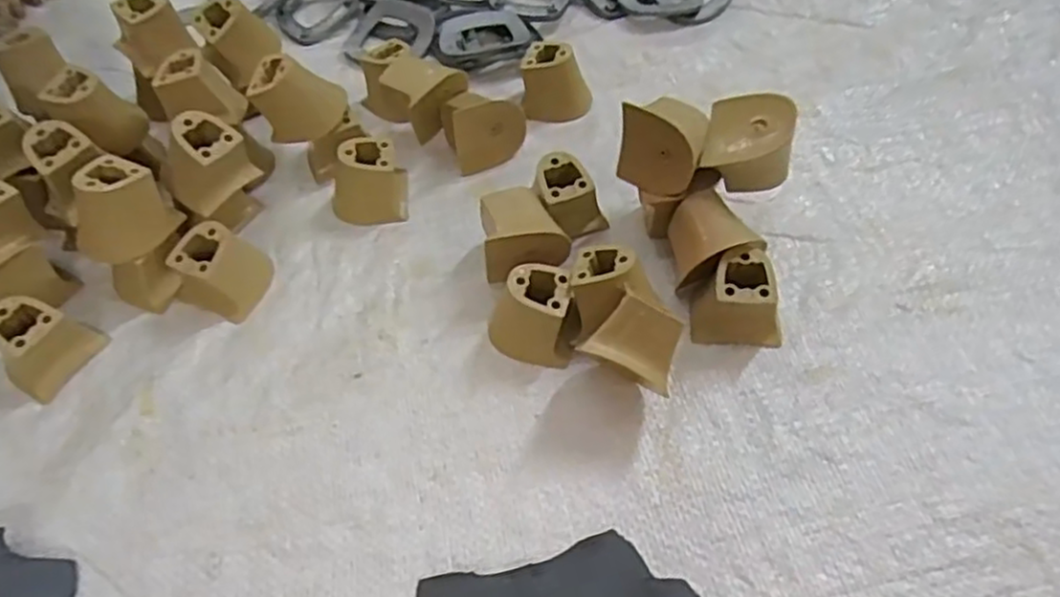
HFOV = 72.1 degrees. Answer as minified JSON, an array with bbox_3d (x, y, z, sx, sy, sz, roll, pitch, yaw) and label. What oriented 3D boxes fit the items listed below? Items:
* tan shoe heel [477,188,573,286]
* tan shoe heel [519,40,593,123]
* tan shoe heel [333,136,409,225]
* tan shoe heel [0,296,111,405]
[{"bbox_3d":[-0.004,-0.031,0.390,0.043,0.038,0.041,-13,55,-5],"label":"tan shoe heel"},{"bbox_3d":[0.017,-0.138,0.462,0.041,0.034,0.034,6,56,8],"label":"tan shoe heel"},{"bbox_3d":[-0.094,-0.069,0.419,0.040,0.035,0.039,-4,55,1],"label":"tan shoe heel"},{"bbox_3d":[-0.246,0.021,0.364,0.032,0.037,0.043,25,60,20],"label":"tan shoe heel"}]

